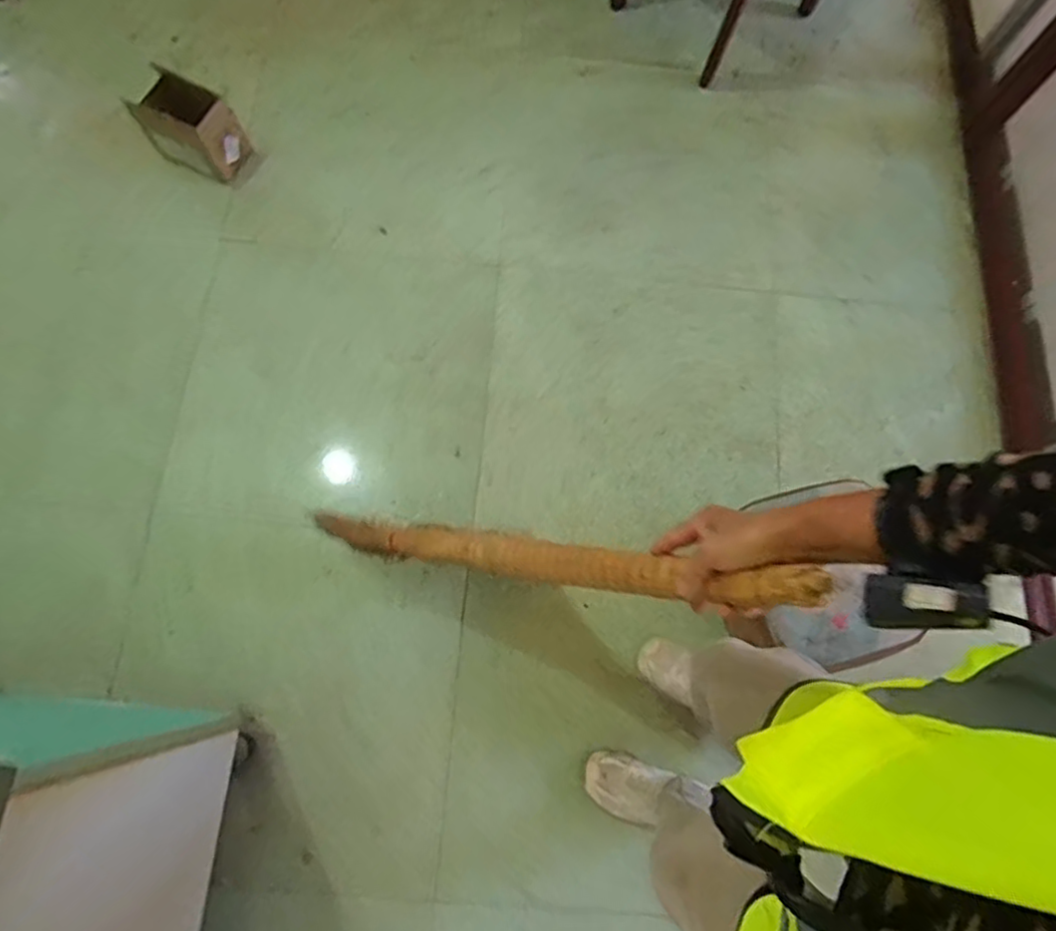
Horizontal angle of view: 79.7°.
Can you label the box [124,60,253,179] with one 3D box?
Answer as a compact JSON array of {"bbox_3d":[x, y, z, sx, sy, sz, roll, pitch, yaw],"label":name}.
[{"bbox_3d":[-0.705,-0.713,1.343,0.201,0.161,0.112,25,75,5],"label":"box"}]

